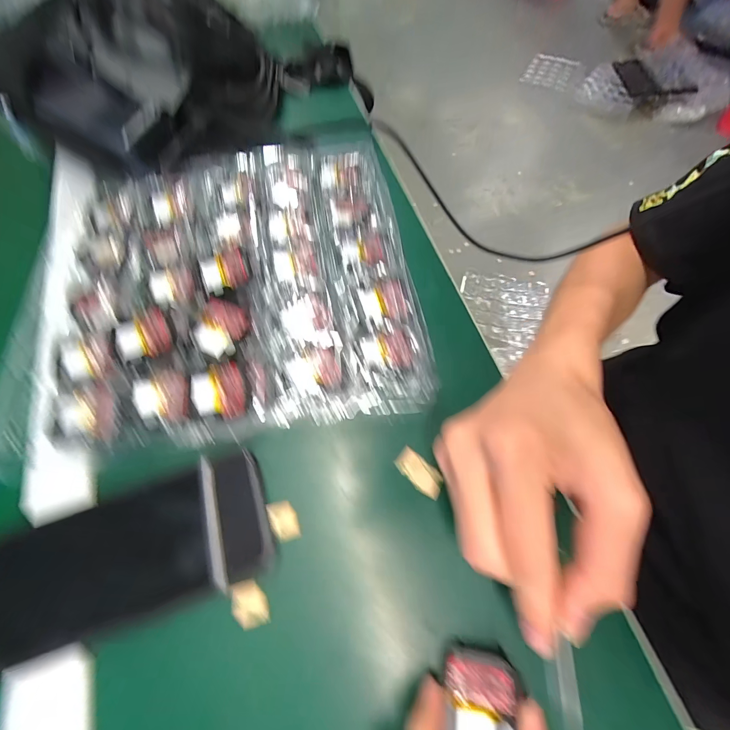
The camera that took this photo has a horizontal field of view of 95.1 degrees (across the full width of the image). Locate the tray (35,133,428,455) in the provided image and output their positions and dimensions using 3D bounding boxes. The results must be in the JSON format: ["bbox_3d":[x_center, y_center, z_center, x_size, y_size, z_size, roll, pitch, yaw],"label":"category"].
[{"bbox_3d":[-0.104,-0.075,0.271,0.273,0.022,0.265,-10,67,-2],"label":"tray"}]

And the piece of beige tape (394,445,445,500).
[{"bbox_3d":[0.037,0.072,0.224,0.035,0.004,0.017,37,73,17],"label":"piece of beige tape"}]

